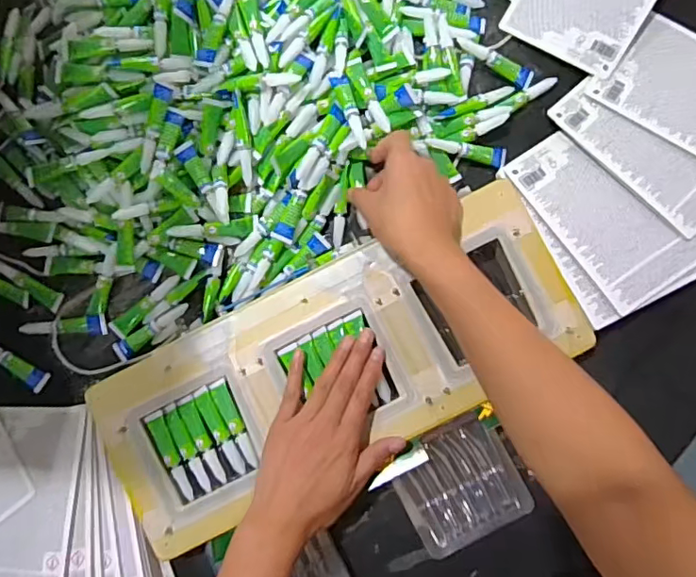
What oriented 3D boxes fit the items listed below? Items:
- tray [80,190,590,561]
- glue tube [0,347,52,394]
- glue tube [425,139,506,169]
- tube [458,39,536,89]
[{"bbox_3d":[-0.009,0.070,0.490,0.429,0.033,0.167,-26,84,0],"label":"tray"},{"bbox_3d":[-0.327,0.072,0.525,0.080,0.011,0.019,33,88,5],"label":"glue tube"},{"bbox_3d":[0.114,-0.130,0.510,0.081,0.012,0.019,8,86,-14],"label":"glue tube"},{"bbox_3d":[0.140,-0.215,0.515,0.080,0.009,0.020,25,87,-12],"label":"tube"}]

